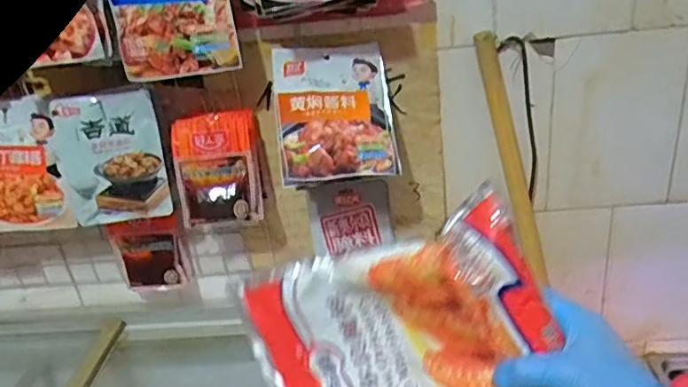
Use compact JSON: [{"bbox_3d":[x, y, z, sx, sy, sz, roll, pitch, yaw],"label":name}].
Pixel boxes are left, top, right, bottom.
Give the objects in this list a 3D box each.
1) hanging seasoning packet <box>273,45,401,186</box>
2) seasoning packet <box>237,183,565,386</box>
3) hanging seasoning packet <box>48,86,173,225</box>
[{"bbox_3d":[-0.014,-0.122,0.839,0.166,0.211,0.027,-5,-18,-8],"label":"hanging seasoning packet"},{"bbox_3d":[0.043,0.134,0.471,0.252,0.195,0.024,-24,-1,28],"label":"seasoning packet"},{"bbox_3d":[-0.368,-0.054,0.901,0.162,0.202,0.031,-11,13,-7],"label":"hanging seasoning packet"}]

